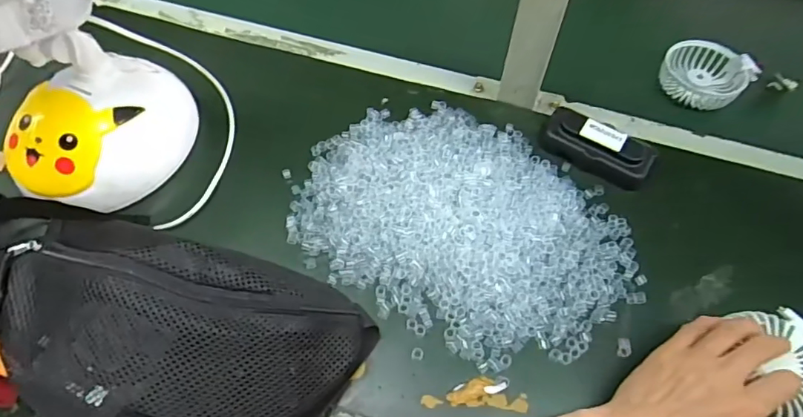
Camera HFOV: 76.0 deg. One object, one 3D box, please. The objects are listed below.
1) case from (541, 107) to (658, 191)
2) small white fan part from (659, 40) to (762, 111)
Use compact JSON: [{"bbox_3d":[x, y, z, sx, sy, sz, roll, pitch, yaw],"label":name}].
[{"bbox_3d":[0.193,-0.062,0.511,0.108,0.031,0.047,29,61,16],"label":"case"},{"bbox_3d":[0.360,-0.161,0.612,0.093,0.030,0.093,2,56,-2],"label":"small white fan part"}]

